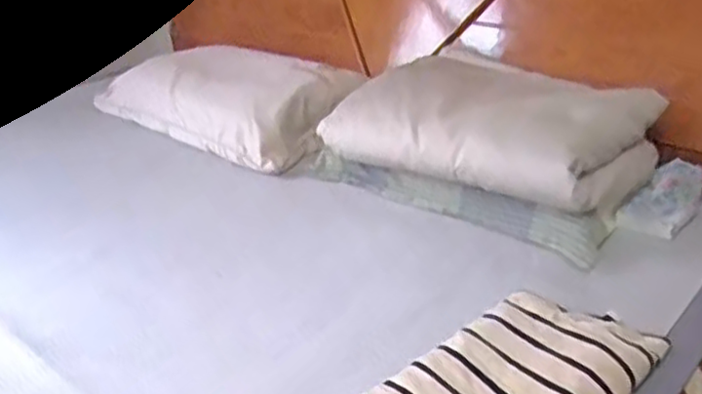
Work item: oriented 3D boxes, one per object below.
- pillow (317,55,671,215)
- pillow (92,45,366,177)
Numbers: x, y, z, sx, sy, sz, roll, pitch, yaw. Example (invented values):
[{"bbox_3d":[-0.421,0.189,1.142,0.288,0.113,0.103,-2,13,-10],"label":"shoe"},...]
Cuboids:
[{"bbox_3d":[0.225,-0.146,1.210,0.305,0.157,0.533,-26,35,-38],"label":"pillow"},{"bbox_3d":[-0.298,-0.236,1.599,0.609,0.176,0.344,19,34,36],"label":"pillow"}]

